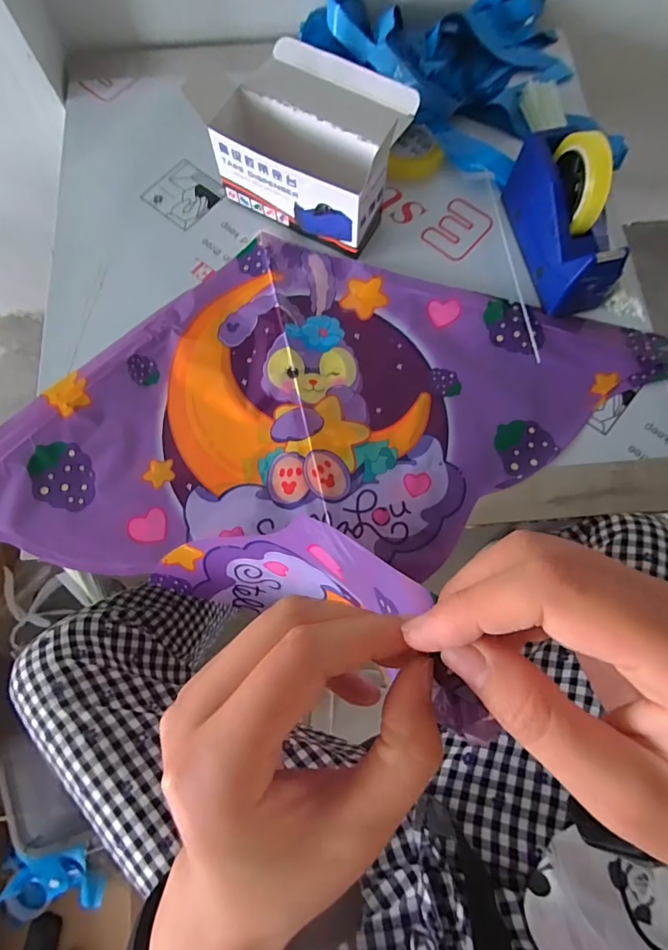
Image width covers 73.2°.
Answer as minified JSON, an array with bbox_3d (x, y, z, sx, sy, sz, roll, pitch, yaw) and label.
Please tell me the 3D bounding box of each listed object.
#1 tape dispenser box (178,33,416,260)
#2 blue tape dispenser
[{"bbox_3d":[-0.028,-0.435,0.583,0.231,0.127,0.182,27,77,7],"label":"tape dispenser box"},{"bbox_3d":[0.289,-0.322,0.555,0.074,0.129,0.205,-11,75,-3],"label":"blue tape dispenser"}]

